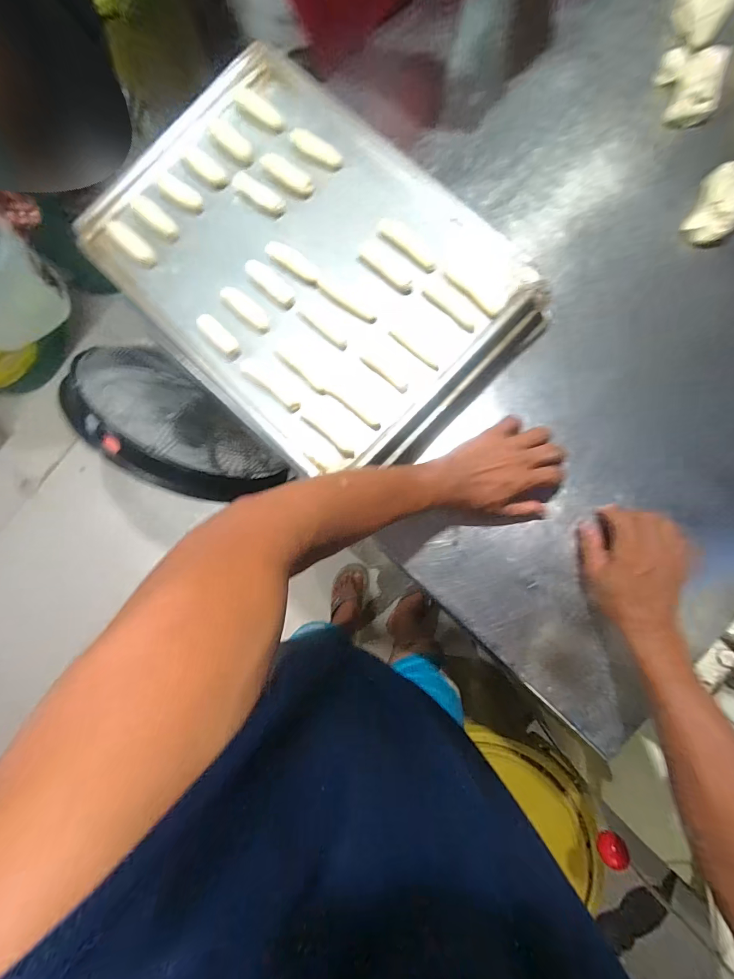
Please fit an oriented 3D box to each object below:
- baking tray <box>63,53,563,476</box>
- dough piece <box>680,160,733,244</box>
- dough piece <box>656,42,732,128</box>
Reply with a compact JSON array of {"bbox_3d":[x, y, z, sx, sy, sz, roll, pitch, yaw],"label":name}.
[{"bbox_3d":[-0.074,-0.263,0.453,0.475,0.027,0.329,45,88,4],"label":"baking tray"},{"bbox_3d":[0.427,-0.346,0.473,0.046,0.045,0.086,24,87,5],"label":"dough piece"},{"bbox_3d":[0.399,-0.502,0.482,0.055,0.043,0.078,-1,85,3],"label":"dough piece"}]

